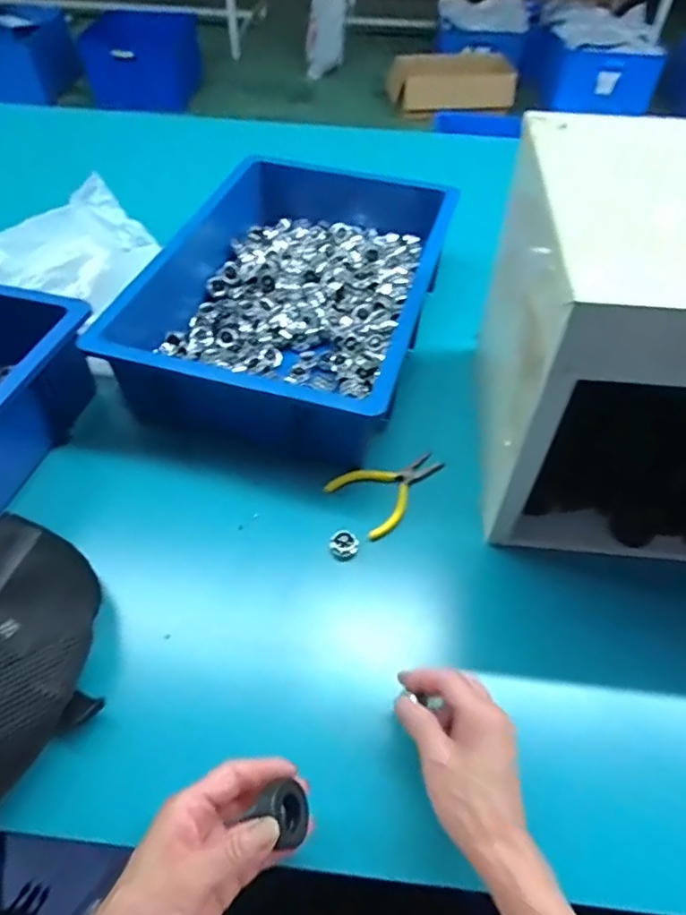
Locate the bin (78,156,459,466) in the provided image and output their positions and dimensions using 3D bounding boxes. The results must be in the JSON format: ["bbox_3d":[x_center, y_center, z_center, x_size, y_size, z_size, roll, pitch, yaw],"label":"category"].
[{"bbox_3d":[-0.053,-0.211,0.716,0.321,0.114,0.476,13,52,10],"label":"bin"}]

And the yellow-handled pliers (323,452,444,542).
[{"bbox_3d":[0.052,0.029,0.592,0.116,0.013,0.076,-30,57,-22],"label":"yellow-handled pliers"}]

